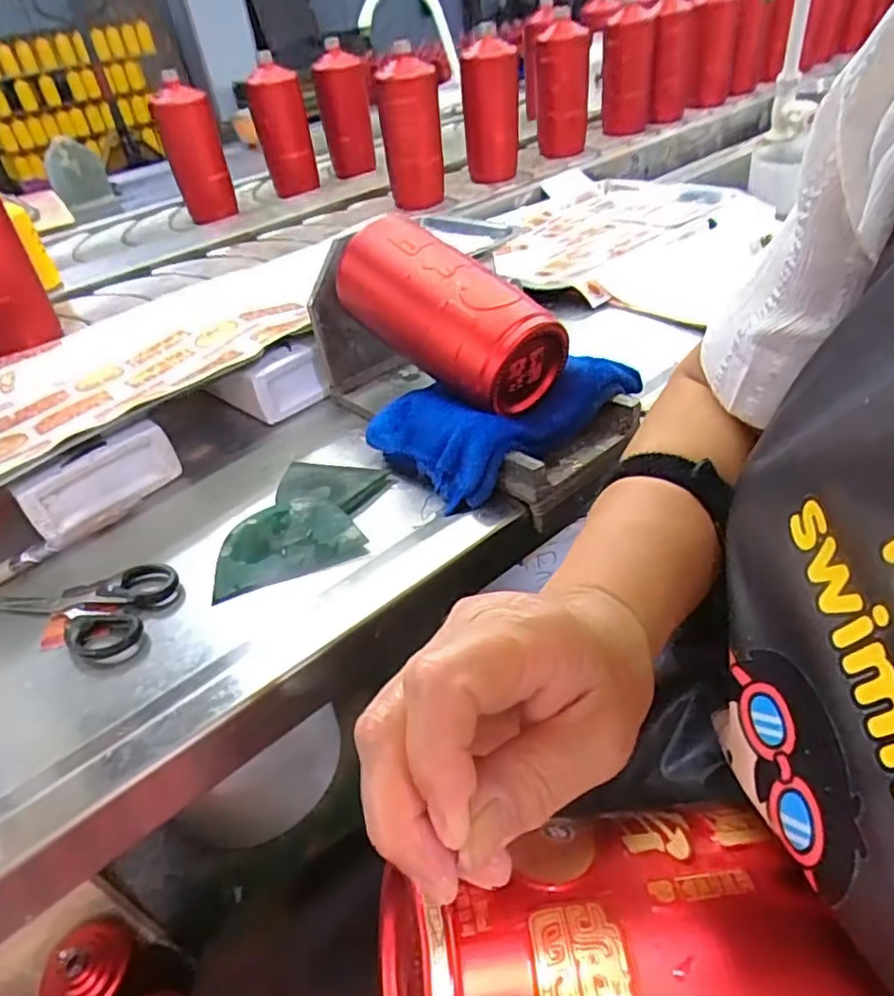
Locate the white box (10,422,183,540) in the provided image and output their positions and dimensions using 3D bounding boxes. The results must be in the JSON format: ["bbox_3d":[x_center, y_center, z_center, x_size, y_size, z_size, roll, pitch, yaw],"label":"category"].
[{"bbox_3d":[-0.258,-0.015,0.477,0.107,0.049,0.018,-34,46,-29],"label":"white box"}]

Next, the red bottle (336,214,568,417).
[{"bbox_3d":[-0.010,-0.133,0.457,0.185,0.076,0.076,40,57,23],"label":"red bottle"}]

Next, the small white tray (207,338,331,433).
[{"bbox_3d":[-0.138,-0.103,0.561,0.064,0.049,0.021,-31,45,-26],"label":"small white tray"}]

